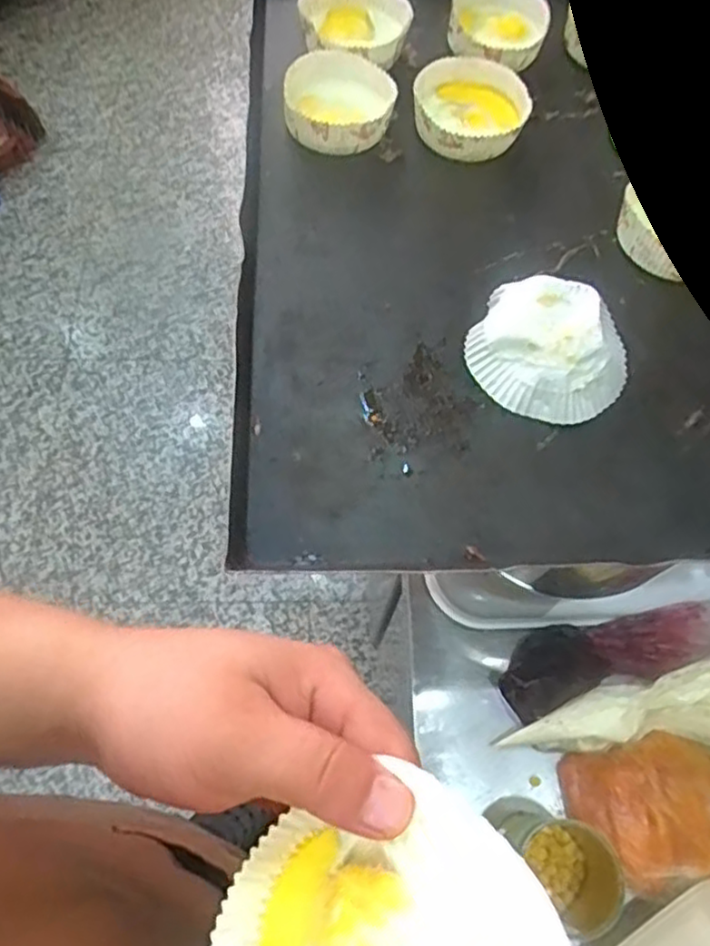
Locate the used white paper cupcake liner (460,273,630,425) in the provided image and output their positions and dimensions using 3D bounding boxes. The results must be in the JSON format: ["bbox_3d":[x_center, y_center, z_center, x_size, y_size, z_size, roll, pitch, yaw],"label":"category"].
[{"bbox_3d":[0.138,-0.090,0.477,0.106,0.034,0.107,1,65,-3],"label":"used white paper cupcake liner"}]

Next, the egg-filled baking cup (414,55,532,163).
[{"bbox_3d":[0.098,-0.311,0.580,0.093,0.032,0.099,2,65,-2],"label":"egg-filled baking cup"}]

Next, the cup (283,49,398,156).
[{"bbox_3d":[-0.013,-0.311,0.573,0.089,0.026,0.096,1,65,-3],"label":"cup"}]

